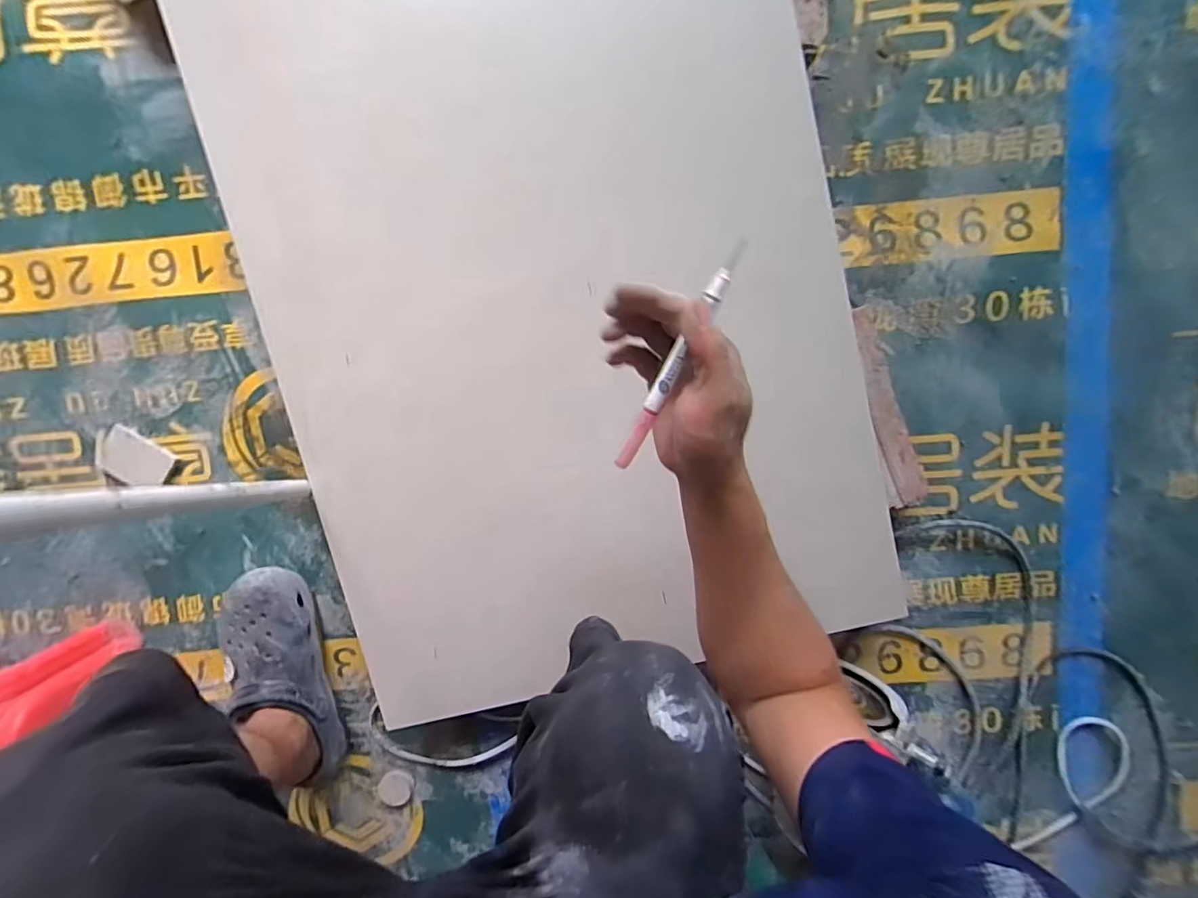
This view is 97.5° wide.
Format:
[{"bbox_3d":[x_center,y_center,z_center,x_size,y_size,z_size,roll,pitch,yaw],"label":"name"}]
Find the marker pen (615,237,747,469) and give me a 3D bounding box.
[{"bbox_3d":[0.050,-0.057,0.339,0.012,0.009,0.160,28,103,-2],"label":"marker pen"}]

